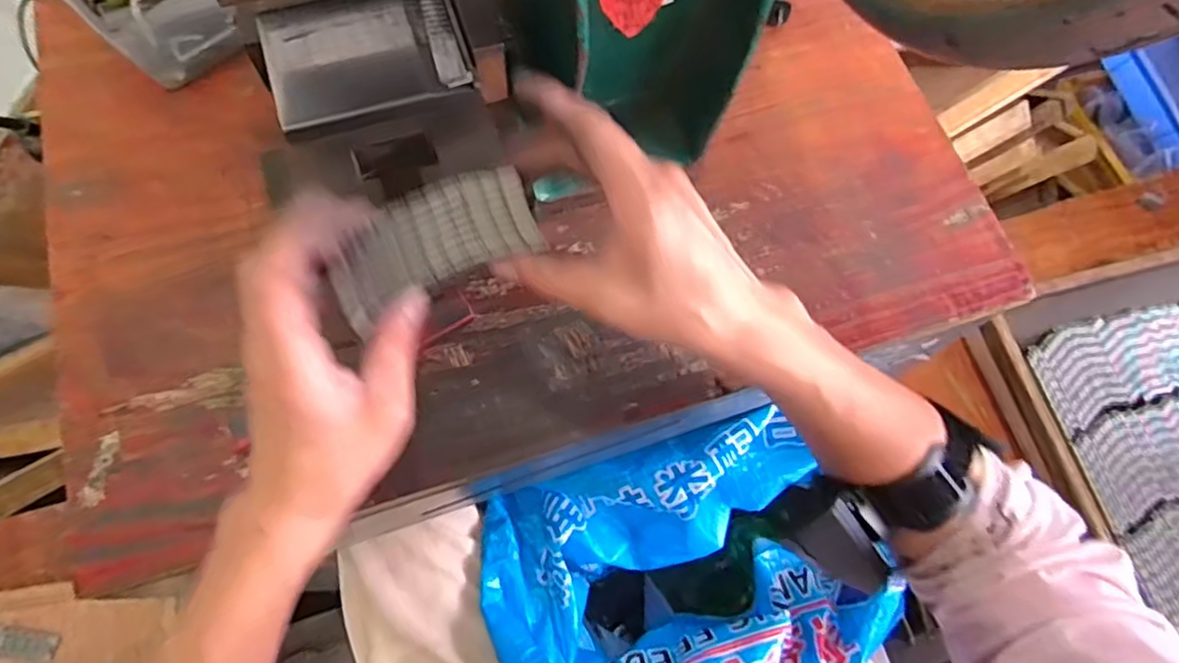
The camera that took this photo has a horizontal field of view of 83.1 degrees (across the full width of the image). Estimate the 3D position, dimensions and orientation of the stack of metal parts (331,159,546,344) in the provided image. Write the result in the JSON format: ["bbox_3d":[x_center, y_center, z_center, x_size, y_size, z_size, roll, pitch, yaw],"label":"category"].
[{"bbox_3d":[-0.069,-0.039,0.290,0.090,0.011,0.045,-26,73,0],"label":"stack of metal parts"}]

